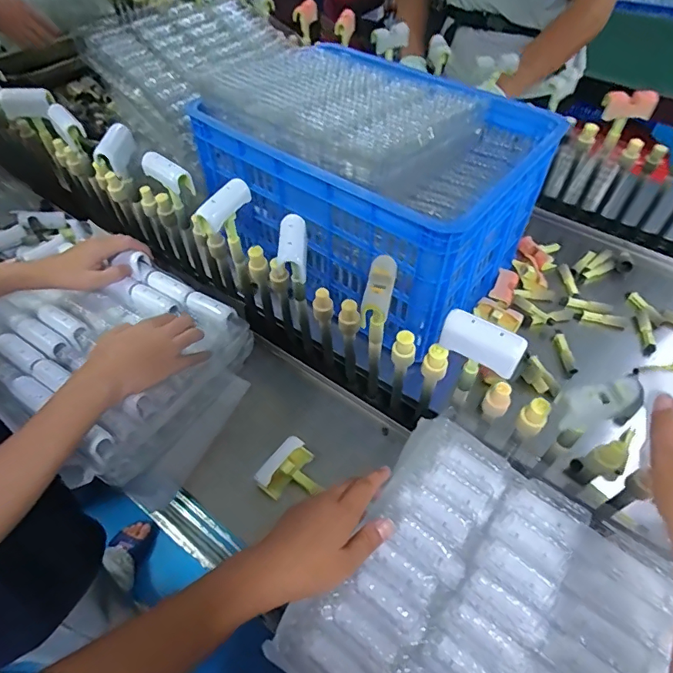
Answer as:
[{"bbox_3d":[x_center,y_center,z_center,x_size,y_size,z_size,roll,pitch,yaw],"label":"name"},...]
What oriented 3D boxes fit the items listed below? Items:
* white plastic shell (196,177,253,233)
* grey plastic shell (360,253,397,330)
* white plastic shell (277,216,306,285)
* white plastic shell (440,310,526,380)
[{"bbox_3d":[-0.137,-0.163,0.565,0.022,0.033,0.069,30,58,21],"label":"white plastic shell"},{"bbox_3d":[0.045,-0.048,0.480,0.027,0.026,0.084,13,74,9],"label":"grey plastic shell"},{"bbox_3d":[-0.049,-0.103,0.521,0.033,0.023,0.083,7,64,-13],"label":"white plastic shell"},{"bbox_3d":[0.140,0.006,0.443,0.076,0.043,0.020,32,59,22],"label":"white plastic shell"}]

